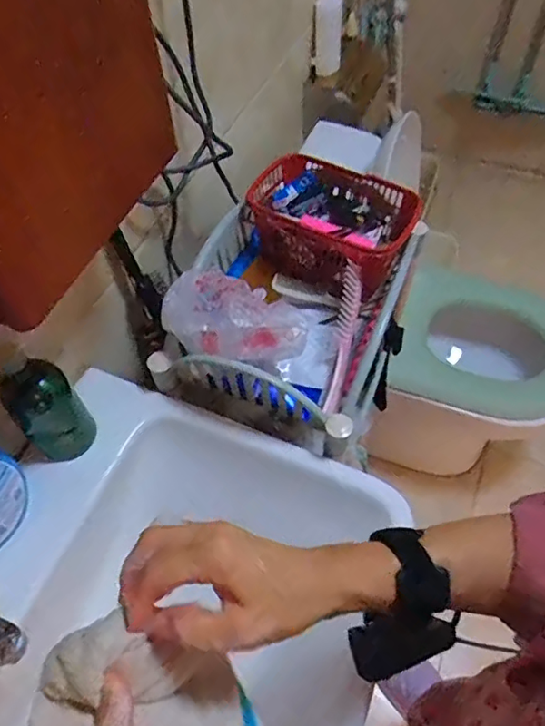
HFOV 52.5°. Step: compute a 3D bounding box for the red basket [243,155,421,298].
[{"bbox_3d":[0.074,-0.193,0.769,0.212,0.088,0.148,29,62,19],"label":"red basket"}]

